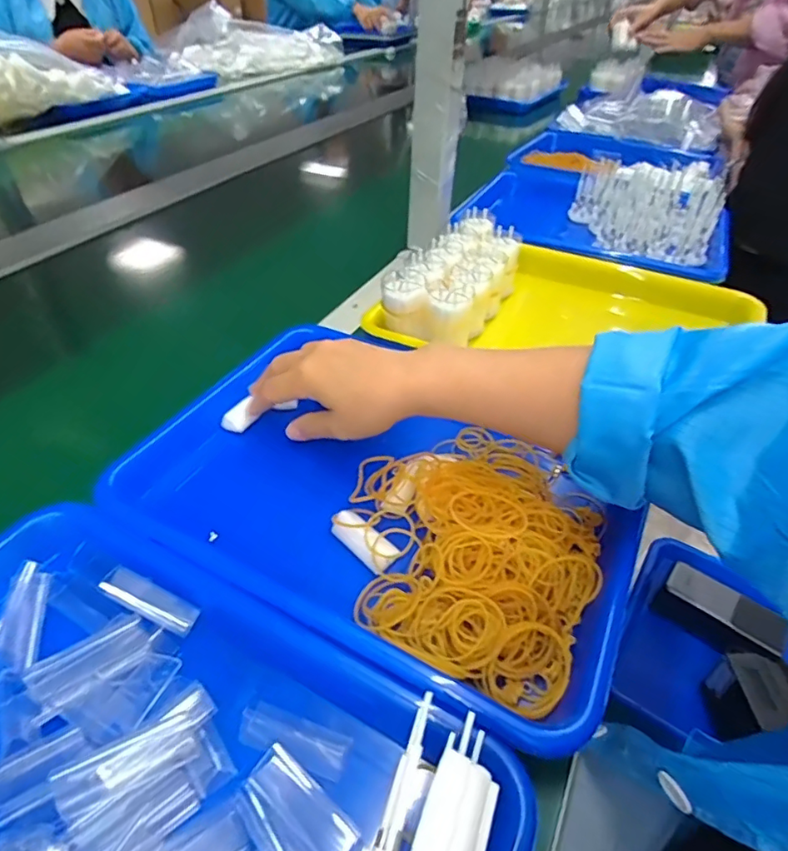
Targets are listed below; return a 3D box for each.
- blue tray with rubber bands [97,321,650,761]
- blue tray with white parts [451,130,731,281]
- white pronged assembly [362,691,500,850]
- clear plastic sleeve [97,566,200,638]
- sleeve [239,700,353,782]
[{"bbox_3d":[-0.009,0.044,0.373,0.331,0.049,0.222,21,46,20],"label":"blue tray with rubber bands"},{"bbox_3d":[0.332,-0.374,0.850,0.350,0.078,0.634,18,45,18],"label":"blue tray with white parts"},{"bbox_3d":[0.013,0.129,0.173,0.034,0.021,0.064,17,45,16],"label":"white pronged assembly"},{"bbox_3d":[-0.137,0.098,0.300,0.055,0.008,0.019,29,46,1],"label":"clear plastic sleeve"},{"bbox_3d":[-0.049,0.153,0.264,0.052,0.012,0.020,14,44,14],"label":"sleeve"}]

